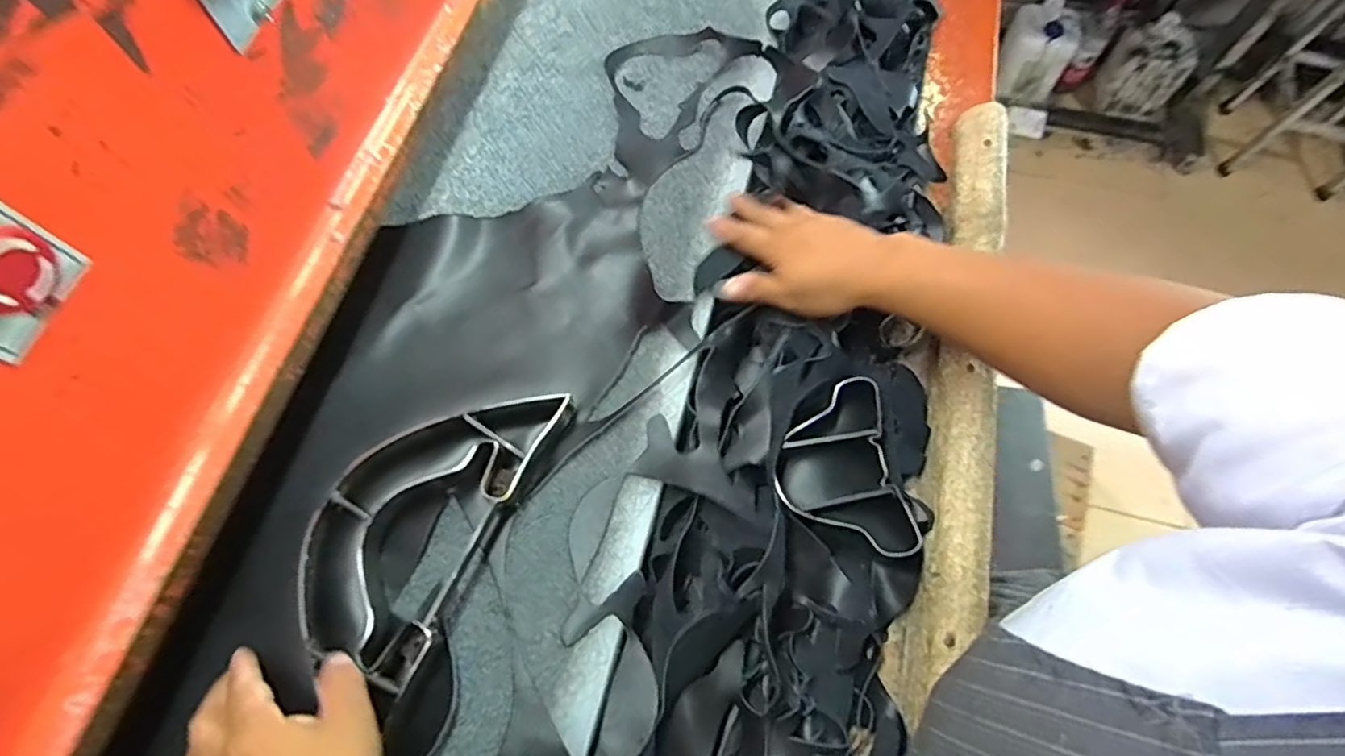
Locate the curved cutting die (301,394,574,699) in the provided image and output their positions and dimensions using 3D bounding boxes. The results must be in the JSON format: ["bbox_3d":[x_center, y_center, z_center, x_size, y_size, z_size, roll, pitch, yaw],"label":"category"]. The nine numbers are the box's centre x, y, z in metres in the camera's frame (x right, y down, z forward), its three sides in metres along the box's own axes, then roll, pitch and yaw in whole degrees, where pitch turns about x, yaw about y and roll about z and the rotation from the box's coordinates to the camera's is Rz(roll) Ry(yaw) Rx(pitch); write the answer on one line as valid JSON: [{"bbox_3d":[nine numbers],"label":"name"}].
[{"bbox_3d":[-0.175,0.088,0.445,0.116,0.031,0.216,24,69,7],"label":"curved cutting die"}]

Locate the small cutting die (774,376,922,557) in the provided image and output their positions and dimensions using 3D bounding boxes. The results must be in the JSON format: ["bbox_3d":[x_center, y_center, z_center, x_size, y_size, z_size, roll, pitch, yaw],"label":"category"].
[{"bbox_3d":[0.119,0.069,0.465,0.087,0.034,0.132,-8,68,-2],"label":"small cutting die"}]

